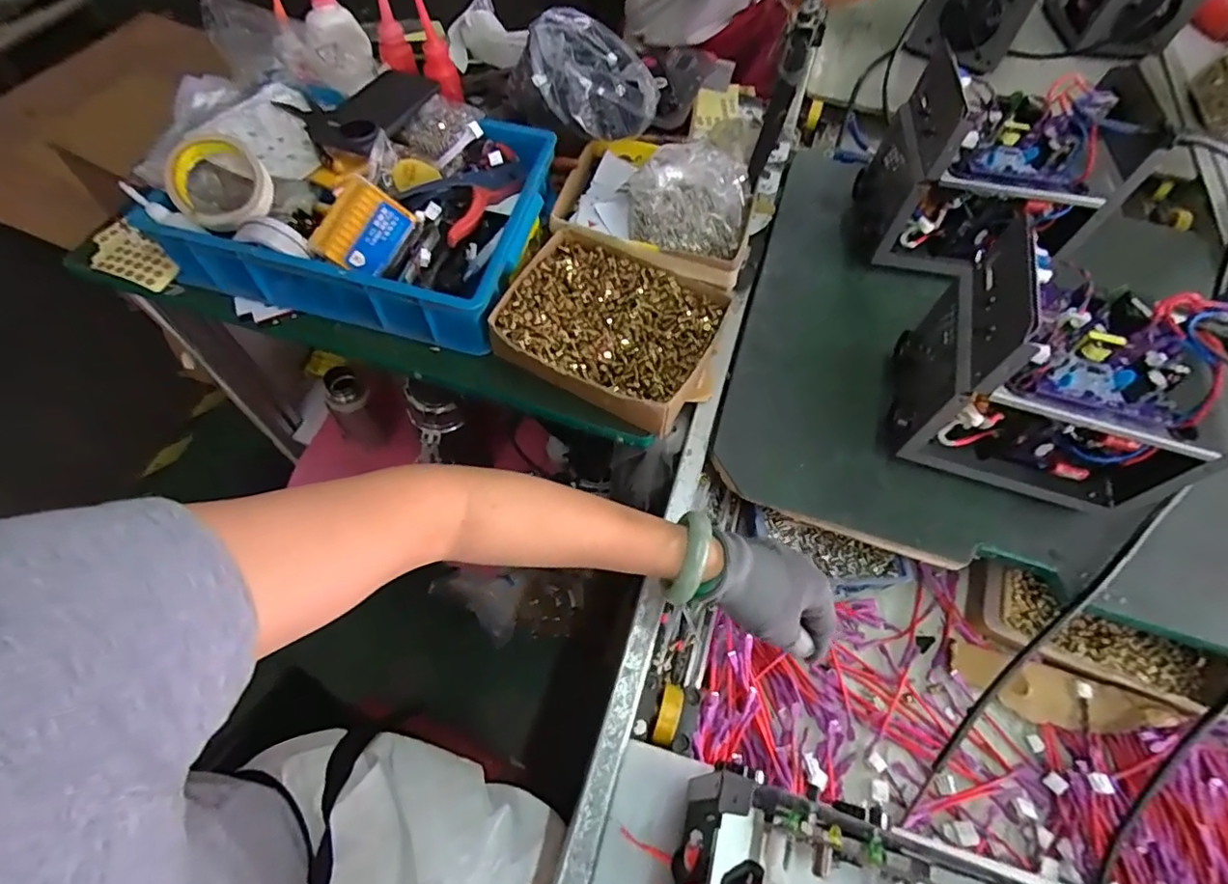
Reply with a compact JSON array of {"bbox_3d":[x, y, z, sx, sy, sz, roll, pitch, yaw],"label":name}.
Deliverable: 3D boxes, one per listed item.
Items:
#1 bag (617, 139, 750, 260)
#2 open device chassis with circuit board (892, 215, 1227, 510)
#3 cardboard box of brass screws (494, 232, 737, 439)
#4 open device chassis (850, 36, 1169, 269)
[{"bbox_3d":[0.084,-0.276,0.644,0.147,0.064,0.133,9,60,2],"label":"bag"},{"bbox_3d":[0.398,-0.056,0.515,0.224,0.190,0.156,17,61,7],"label":"open device chassis with circuit board"},{"bbox_3d":[-0.004,-0.113,0.602,0.221,0.059,0.194,21,61,9],"label":"cardboard box of brass screws"},{"bbox_3d":[0.428,-0.308,0.663,0.224,0.196,0.183,7,60,1],"label":"open device chassis"}]

